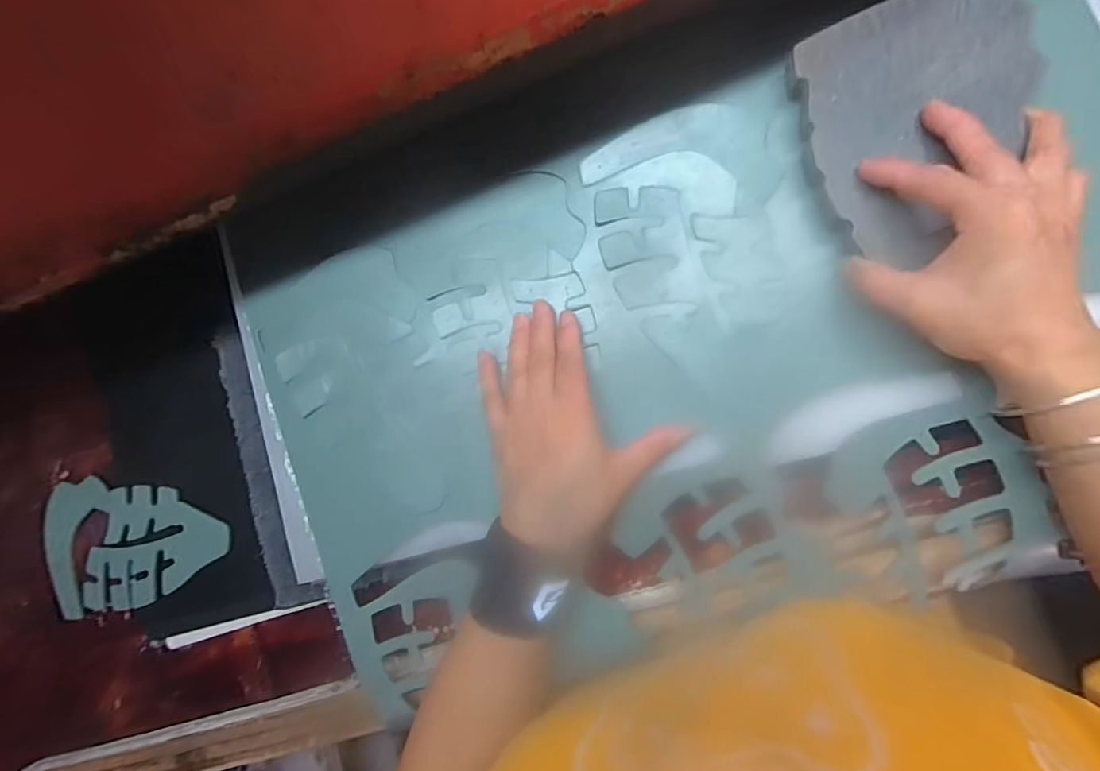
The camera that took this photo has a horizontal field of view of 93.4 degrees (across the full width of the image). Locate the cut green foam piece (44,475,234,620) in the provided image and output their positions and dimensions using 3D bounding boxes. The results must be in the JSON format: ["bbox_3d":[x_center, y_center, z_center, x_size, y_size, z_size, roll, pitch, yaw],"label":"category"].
[{"bbox_3d":[-0.347,0.127,0.435,0.165,0.012,0.110,-14,84,11],"label":"cut green foam piece"}]

